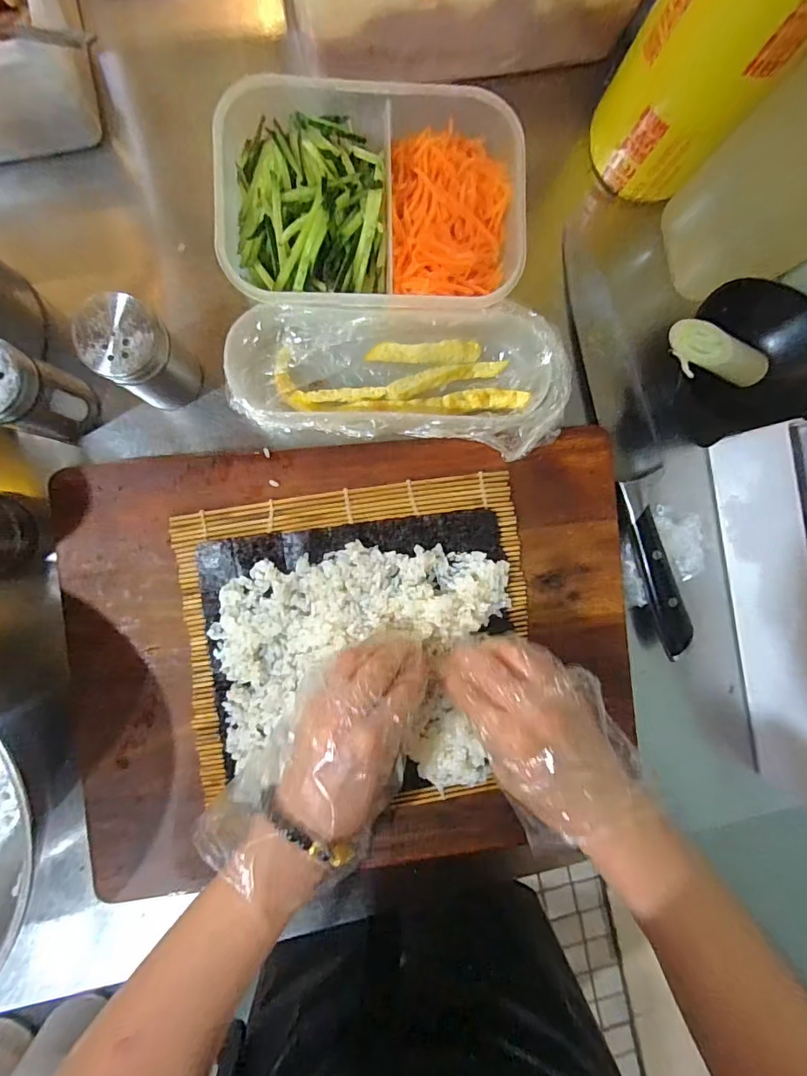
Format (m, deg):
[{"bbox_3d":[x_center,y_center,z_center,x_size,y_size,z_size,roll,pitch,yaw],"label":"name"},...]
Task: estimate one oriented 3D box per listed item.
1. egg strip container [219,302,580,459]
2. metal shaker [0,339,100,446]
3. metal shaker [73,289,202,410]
[{"bbox_3d":[-0.004,-0.109,0.352,0.231,0.046,0.102,-2,92,-5],"label":"egg strip container"},{"bbox_3d":[-0.239,-0.091,0.313,0.050,0.084,0.048,30,89,-5],"label":"metal shaker"},{"bbox_3d":[-0.165,-0.114,0.313,0.046,0.089,0.046,0,91,-4],"label":"metal shaker"}]

